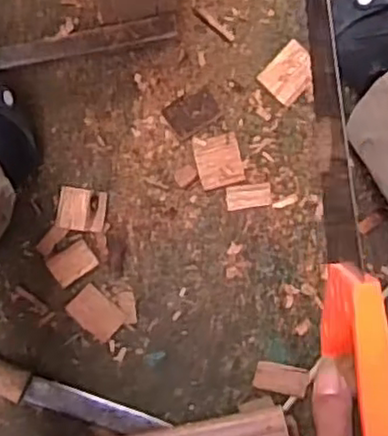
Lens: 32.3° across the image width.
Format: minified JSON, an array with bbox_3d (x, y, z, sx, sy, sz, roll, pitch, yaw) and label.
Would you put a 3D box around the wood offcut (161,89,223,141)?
[{"bbox_3d":[-0.002,-0.124,0.780,0.062,0.007,0.042,-34,95,1],"label":"wood offcut"}]

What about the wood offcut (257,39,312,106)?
[{"bbox_3d":[0.110,-0.168,0.775,0.048,0.009,0.061,44,101,8],"label":"wood offcut"}]

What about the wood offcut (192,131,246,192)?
[{"bbox_3d":[0.029,-0.067,0.783,0.051,0.006,0.061,-13,95,-1],"label":"wood offcut"}]

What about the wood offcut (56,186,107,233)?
[{"bbox_3d":[-0.130,-0.010,0.776,0.054,0.015,0.047,9,94,-3],"label":"wood offcut"}]

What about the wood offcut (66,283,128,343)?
[{"bbox_3d":[-0.114,0.111,0.785,0.062,0.011,0.043,42,92,-4],"label":"wood offcut"}]

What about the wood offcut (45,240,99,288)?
[{"bbox_3d":[-0.141,0.050,0.777,0.052,0.011,0.039,-34,95,1],"label":"wood offcut"}]

